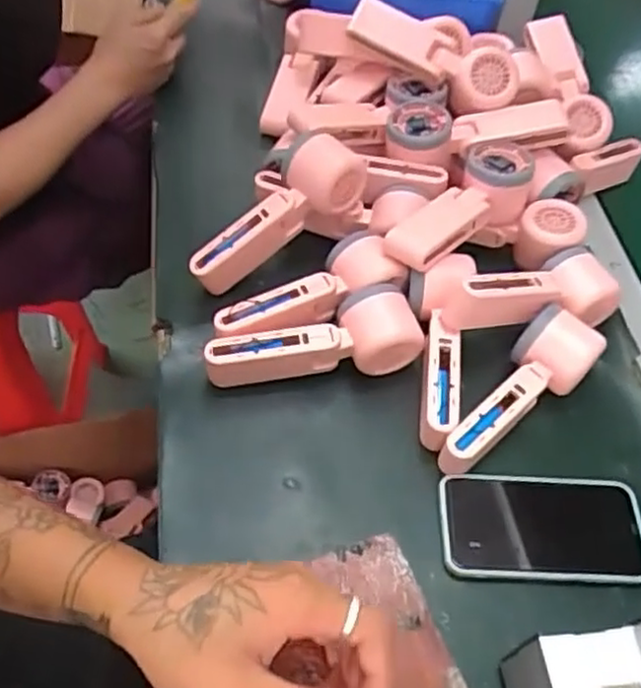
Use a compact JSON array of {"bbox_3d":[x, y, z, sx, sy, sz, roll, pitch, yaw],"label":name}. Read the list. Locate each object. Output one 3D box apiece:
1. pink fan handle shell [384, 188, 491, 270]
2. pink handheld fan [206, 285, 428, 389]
[{"bbox_3d":[0.097,-0.095,0.586,0.044,0.025,0.101,40,60,20],"label":"pink fan handle shell"},{"bbox_3d":[-0.007,-0.002,0.556,0.163,0.055,0.057,-5,56,-10],"label":"pink handheld fan"}]

